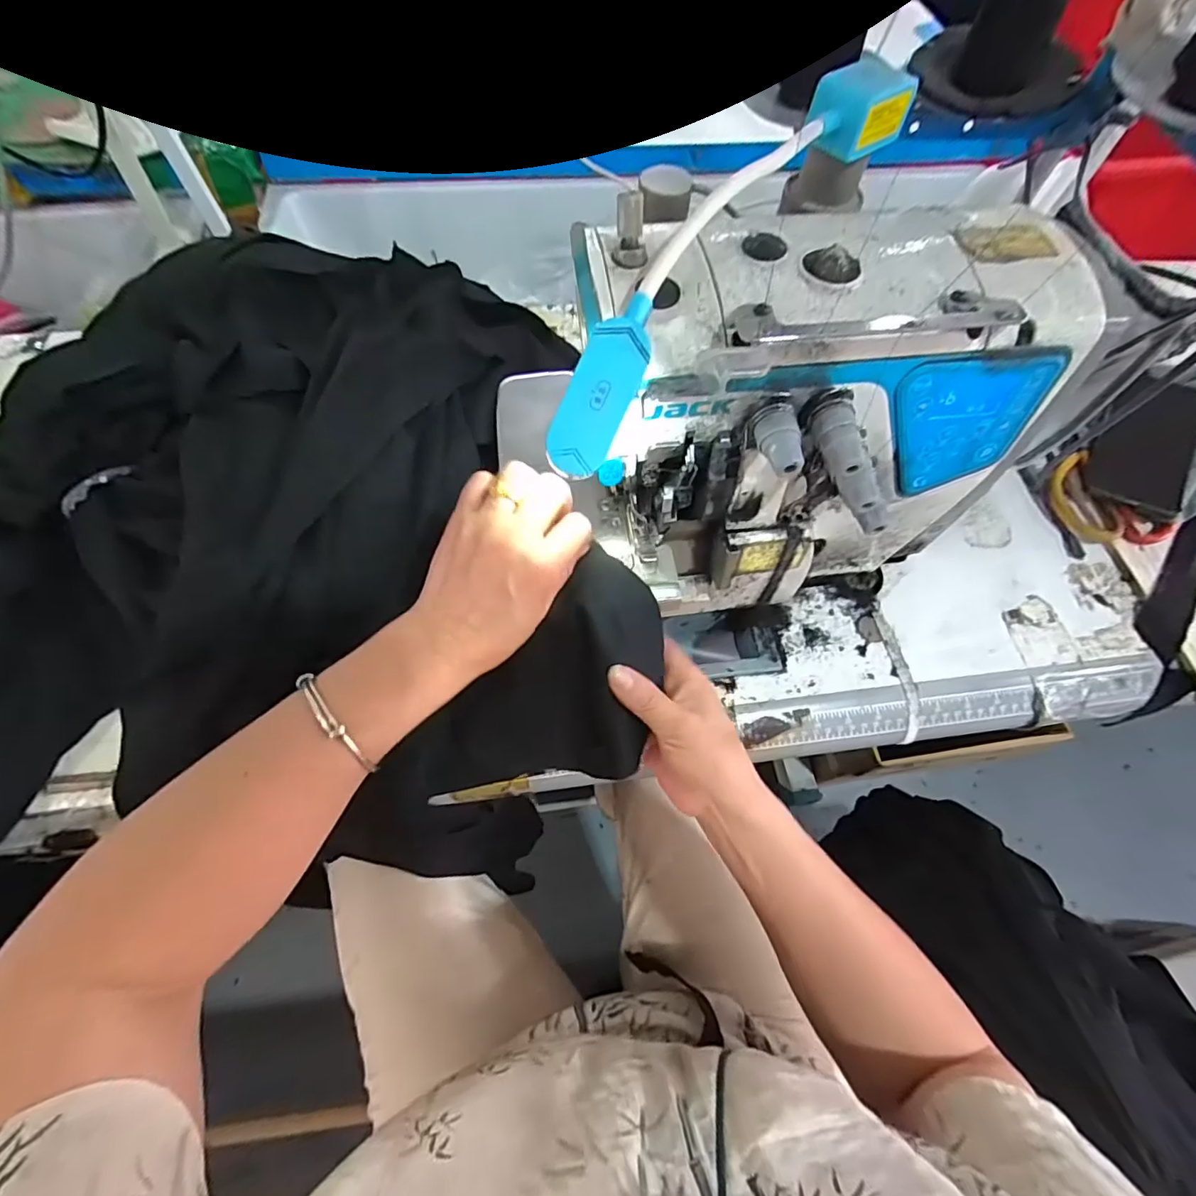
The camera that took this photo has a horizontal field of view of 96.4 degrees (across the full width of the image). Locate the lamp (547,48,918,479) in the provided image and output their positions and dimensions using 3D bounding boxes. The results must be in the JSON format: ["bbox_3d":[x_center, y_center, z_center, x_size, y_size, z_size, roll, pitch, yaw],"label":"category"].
[{"bbox_3d":[0.072,-0.188,0.281,0.042,0.068,0.307,36,68,14],"label":"lamp"}]

